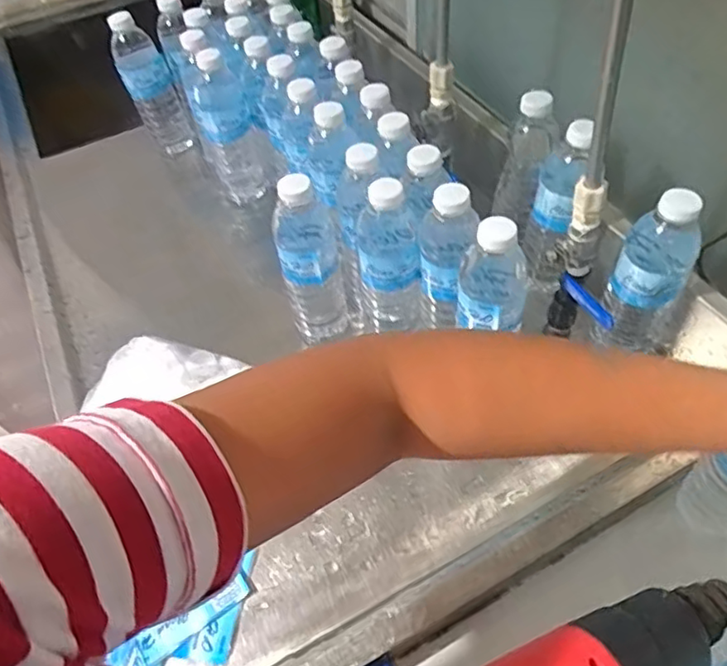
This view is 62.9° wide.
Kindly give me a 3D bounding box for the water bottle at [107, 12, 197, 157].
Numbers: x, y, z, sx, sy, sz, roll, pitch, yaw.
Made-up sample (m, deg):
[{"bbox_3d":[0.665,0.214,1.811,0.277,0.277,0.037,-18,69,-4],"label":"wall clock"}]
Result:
[{"bbox_3d":[-0.319,-0.368,0.896,0.074,0.199,0.066,-21,53,-12],"label":"water bottle"}]

